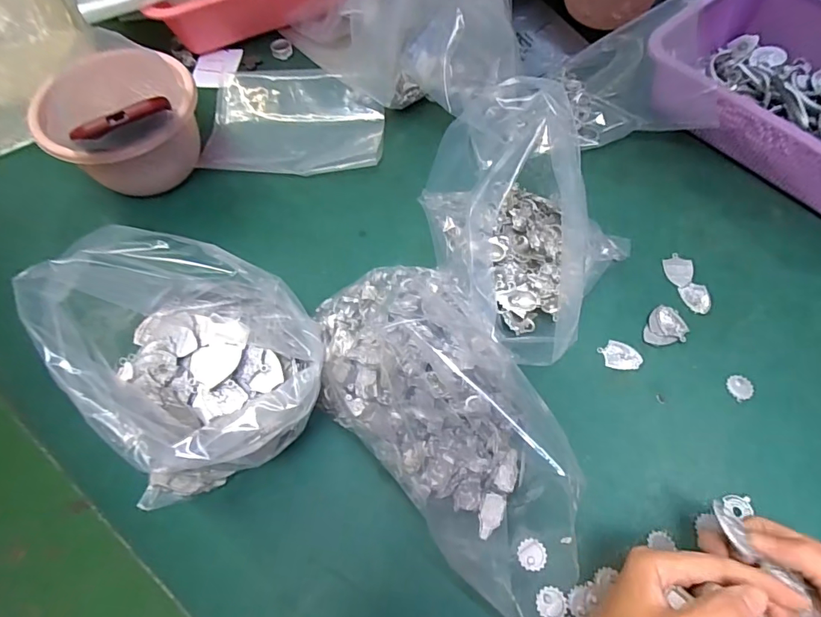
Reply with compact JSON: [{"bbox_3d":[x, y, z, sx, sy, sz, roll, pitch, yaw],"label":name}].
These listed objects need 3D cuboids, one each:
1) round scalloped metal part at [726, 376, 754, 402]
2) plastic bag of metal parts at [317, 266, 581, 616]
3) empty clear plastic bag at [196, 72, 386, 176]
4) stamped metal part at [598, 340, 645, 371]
[{"bbox_3d":[0.282,0.066,0.409,0.021,0.004,0.022,-1,62,1],"label":"round scalloped metal part"},{"bbox_3d":[0.031,0.084,0.352,0.134,0.089,0.247,-28,65,-13],"label":"plastic bag of metal parts"},{"bbox_3d":[-0.128,-0.208,0.541,0.191,0.026,0.142,2,62,2],"label":"empty clear plastic bag"},{"bbox_3d":[0.185,0.042,0.424,0.036,0.004,0.025,23,65,13],"label":"stamped metal part"}]

